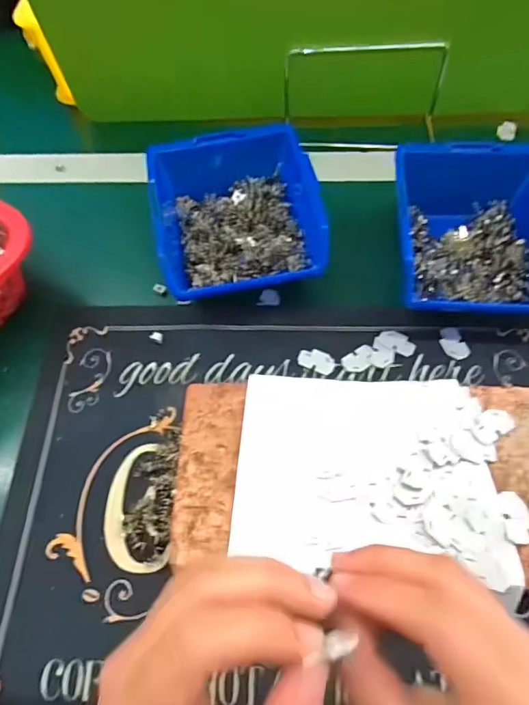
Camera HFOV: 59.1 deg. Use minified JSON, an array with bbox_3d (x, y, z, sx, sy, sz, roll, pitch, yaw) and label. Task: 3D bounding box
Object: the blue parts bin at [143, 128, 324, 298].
[{"bbox_3d":[-0.022,-0.105,0.371,0.126,0.062,0.137,-11,64,-3],"label":"blue parts bin"}]

